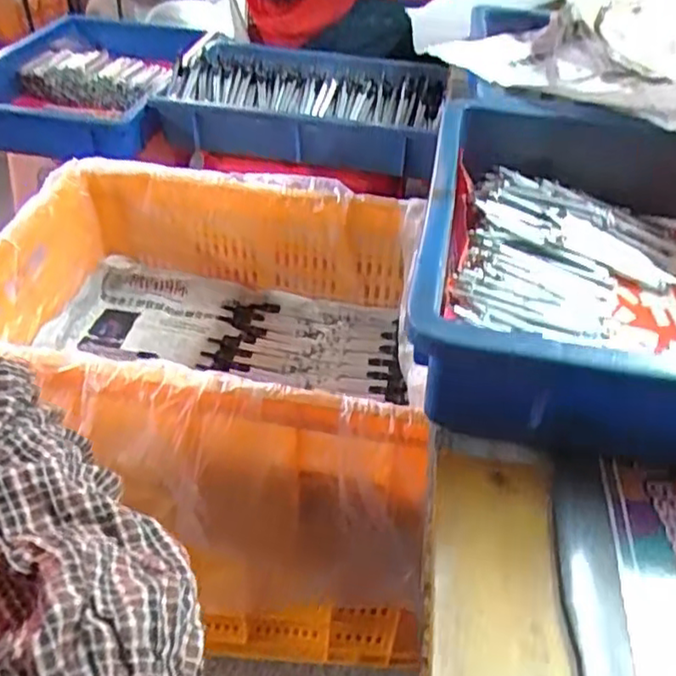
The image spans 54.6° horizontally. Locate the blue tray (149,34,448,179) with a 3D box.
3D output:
[{"bbox_3d":[-0.038,-0.356,0.998,0.411,0.102,0.250,14,42,12],"label":"blue tray"}]

